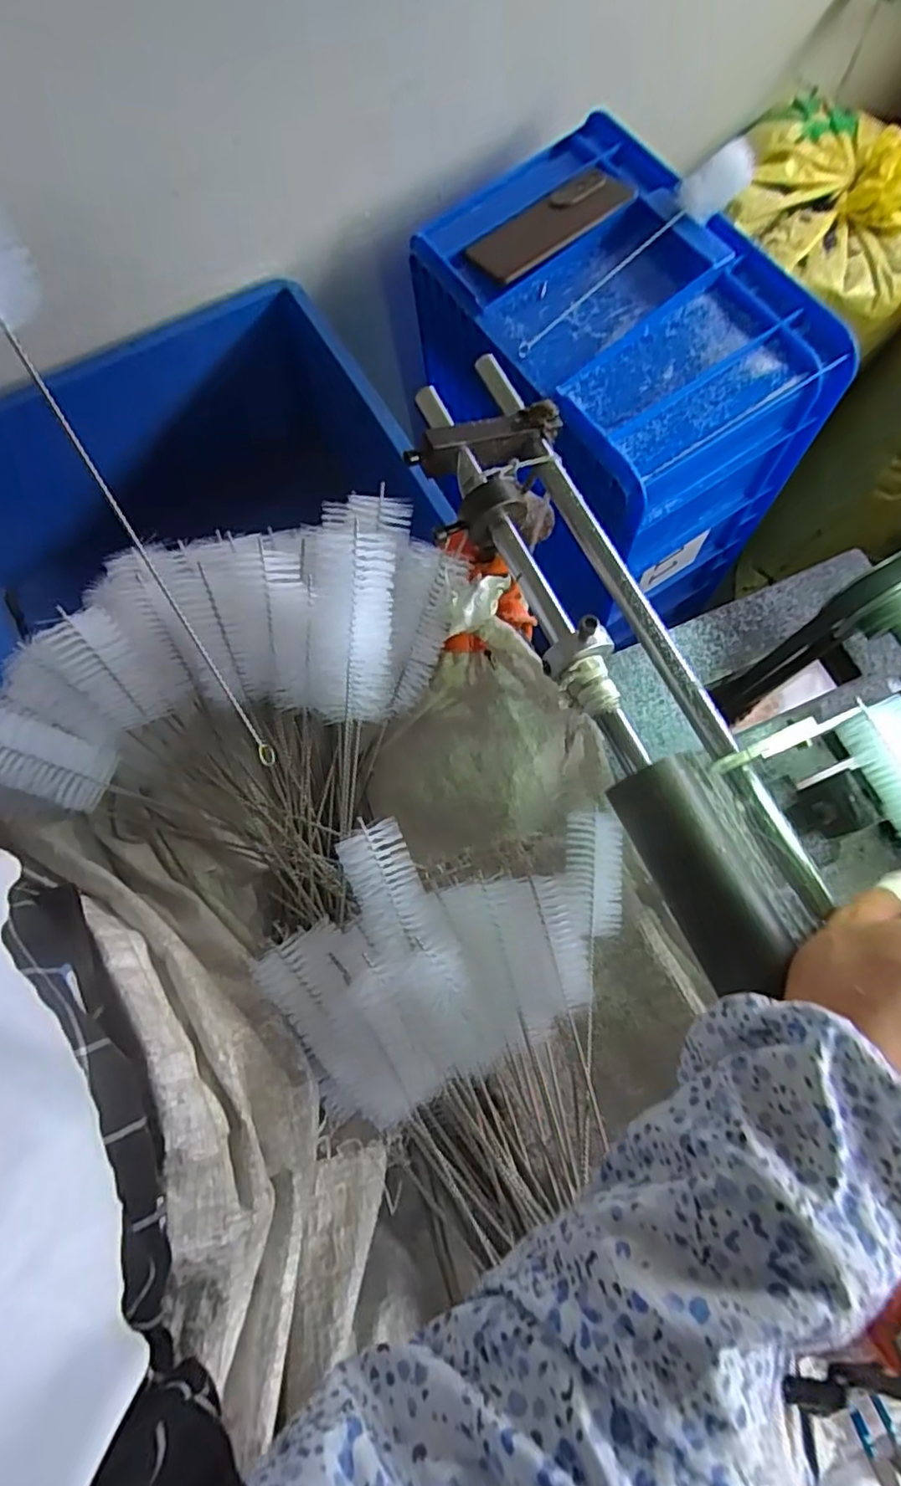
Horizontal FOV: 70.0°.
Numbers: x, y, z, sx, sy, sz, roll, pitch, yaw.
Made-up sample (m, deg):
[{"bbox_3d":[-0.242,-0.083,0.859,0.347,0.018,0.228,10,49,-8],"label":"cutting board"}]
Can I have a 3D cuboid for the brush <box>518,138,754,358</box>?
[{"bbox_3d":[0.176,-0.479,0.634,0.274,0.049,0.032,-38,75,7],"label":"brush"}]

